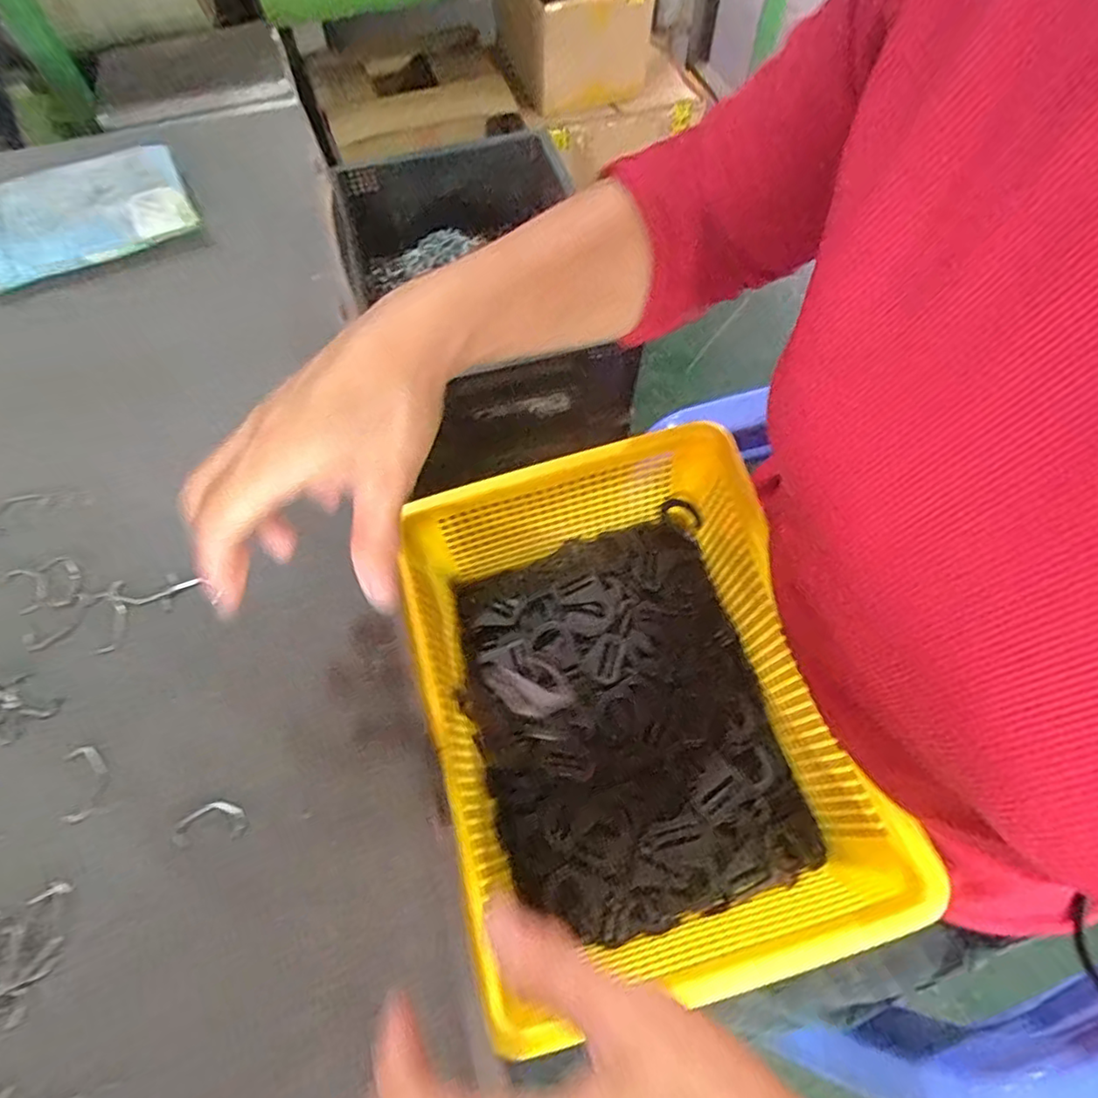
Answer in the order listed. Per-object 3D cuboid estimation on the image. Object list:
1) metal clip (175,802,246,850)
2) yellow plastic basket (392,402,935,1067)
[{"bbox_3d":[-0.161,0.130,0.290,0.033,0.004,0.017,-9,61,-4],"label":"metal clip"},{"bbox_3d":[0.043,0.092,0.376,0.220,0.100,0.296,-15,62,-8],"label":"yellow plastic basket"}]

